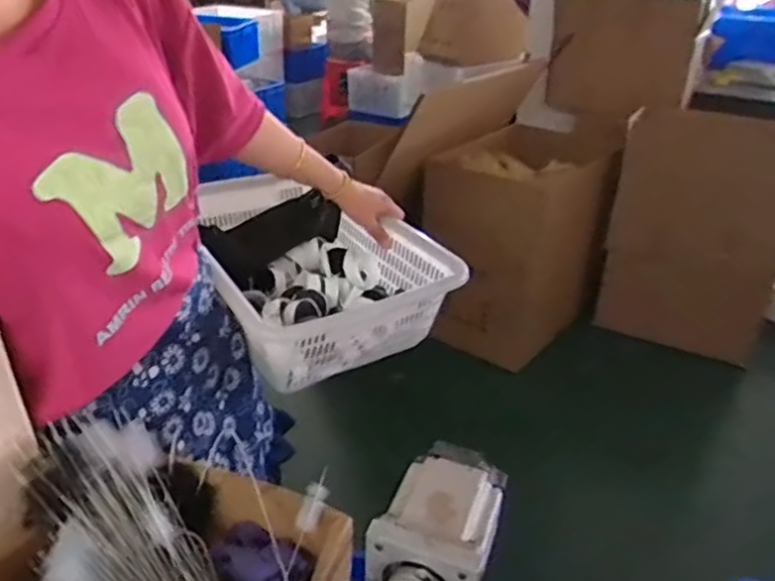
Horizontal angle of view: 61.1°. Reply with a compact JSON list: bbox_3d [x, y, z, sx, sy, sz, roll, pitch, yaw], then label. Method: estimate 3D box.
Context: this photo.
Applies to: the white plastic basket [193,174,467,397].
[{"bbox_3d":[-0.117,-0.040,0.952,0.296,0.117,0.408,-12,33,-25],"label":"white plastic basket"}]

